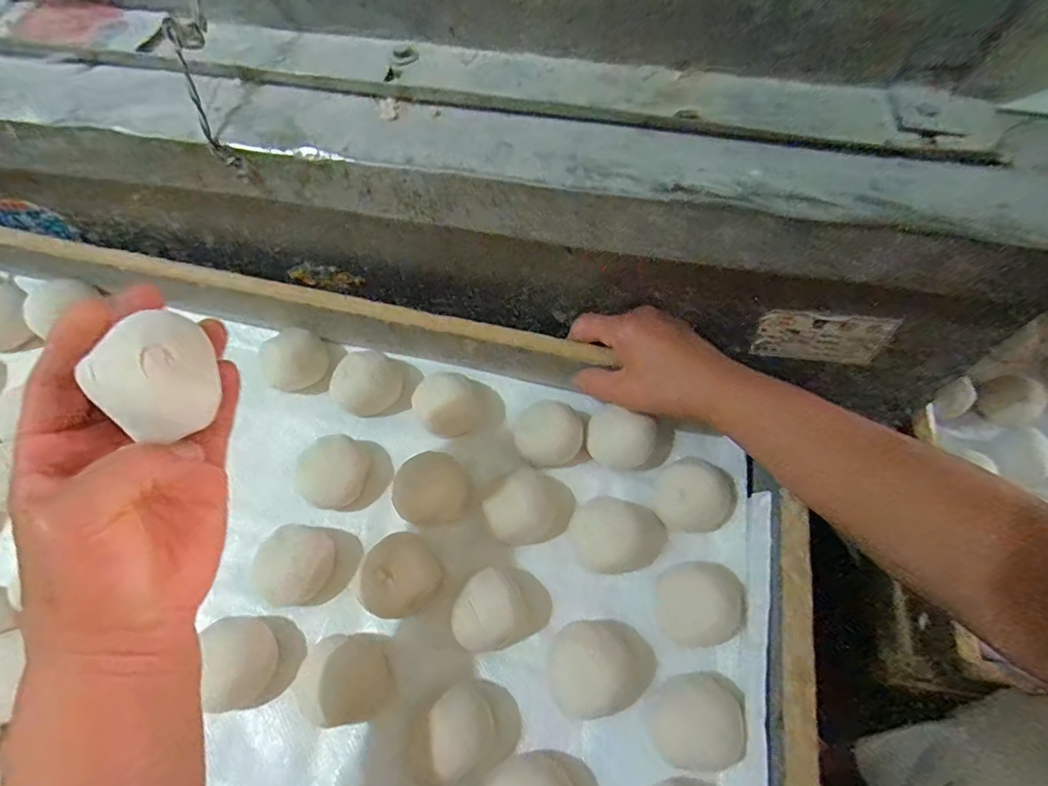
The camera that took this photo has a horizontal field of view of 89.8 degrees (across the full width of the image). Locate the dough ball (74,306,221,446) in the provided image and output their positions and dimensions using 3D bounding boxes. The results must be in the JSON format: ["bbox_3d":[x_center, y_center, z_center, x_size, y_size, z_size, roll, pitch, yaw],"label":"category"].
[{"bbox_3d":[-0.158,-0.006,0.225,0.032,0.047,0.041,-5,20,28],"label":"dough ball"}]

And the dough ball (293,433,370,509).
[{"bbox_3d":[-0.147,0.062,0.407,0.056,0.032,0.047,-33,65,-18],"label":"dough ball"}]

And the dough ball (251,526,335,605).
[{"bbox_3d":[-0.161,0.124,0.374,0.050,0.038,0.054,3,59,1],"label":"dough ball"}]

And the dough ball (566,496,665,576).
[{"bbox_3d":[0.070,0.102,0.380,0.070,0.033,0.048,-3,60,-2],"label":"dough ball"}]

